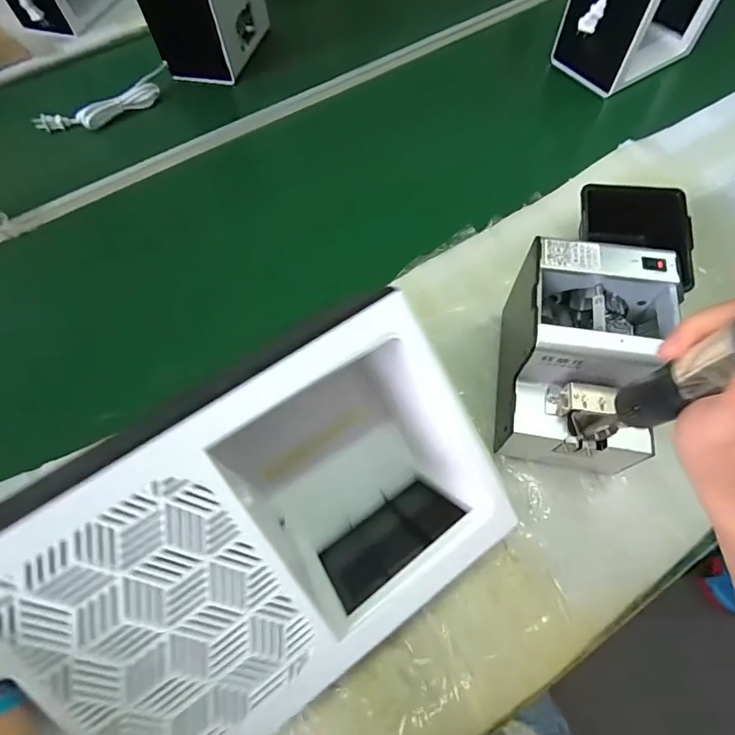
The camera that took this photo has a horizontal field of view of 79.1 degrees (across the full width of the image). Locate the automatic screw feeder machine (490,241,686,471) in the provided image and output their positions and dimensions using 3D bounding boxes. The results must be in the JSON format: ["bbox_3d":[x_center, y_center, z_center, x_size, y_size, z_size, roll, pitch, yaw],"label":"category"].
[{"bbox_3d":[0.208,-0.007,0.439,0.128,0.144,0.176,9,65,8],"label":"automatic screw feeder machine"}]

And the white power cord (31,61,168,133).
[{"bbox_3d":[-0.464,-0.474,0.803,0.250,0.031,0.061,-33,67,-12],"label":"white power cord"}]

